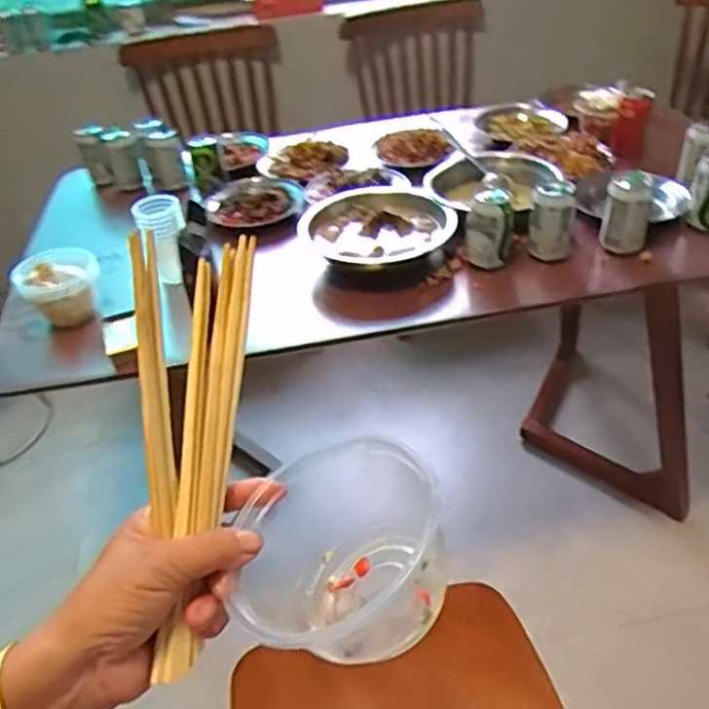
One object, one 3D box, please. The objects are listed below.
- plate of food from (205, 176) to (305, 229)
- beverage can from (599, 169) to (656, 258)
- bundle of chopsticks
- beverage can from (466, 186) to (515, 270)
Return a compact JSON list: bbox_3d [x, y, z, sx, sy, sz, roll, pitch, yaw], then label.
[{"bbox_3d":[-0.192,-0.299,1.274,0.205,0.050,0.156,29,51,34],"label":"plate of food"},{"bbox_3d":[0.422,-0.221,1.043,0.066,0.103,0.068,9,42,17],"label":"beverage can"},{"bbox_3d":[-0.090,0.045,0.353,0.047,0.049,0.223,1,82,9],"label":"bundle of chopsticks"},{"bbox_3d":[0.208,-0.193,1.031,0.067,0.119,0.054,7,41,14],"label":"beverage can"}]

